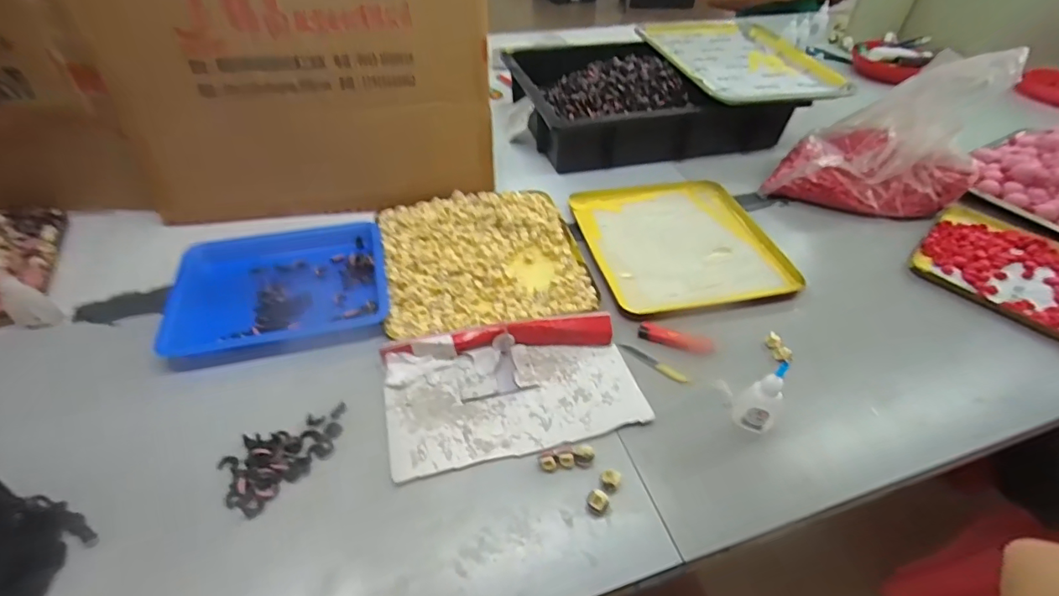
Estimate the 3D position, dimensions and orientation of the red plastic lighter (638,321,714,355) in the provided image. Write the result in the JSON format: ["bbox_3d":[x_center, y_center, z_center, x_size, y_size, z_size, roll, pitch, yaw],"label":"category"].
[{"bbox_3d":[0.157,0.044,0.528,0.077,0.014,0.020,16,46,15],"label":"red plastic lighter"}]

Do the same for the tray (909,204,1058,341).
[{"bbox_3d":[0.659,-0.028,0.635,0.231,0.022,0.255,-33,54,-30],"label":"tray"}]

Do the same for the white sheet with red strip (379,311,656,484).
[{"bbox_3d":[-0.015,0.082,0.470,0.235,0.024,0.129,-10,45,-12],"label":"white sheet with red strip"}]

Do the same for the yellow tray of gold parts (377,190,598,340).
[{"bbox_3d":[-0.054,-0.053,0.594,0.230,0.024,0.222,-8,45,-10],"label":"yellow tray of gold parts"}]

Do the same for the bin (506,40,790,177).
[{"bbox_3d":[0.191,-0.349,0.849,0.416,0.100,0.269,-11,46,-13],"label":"bin"}]

